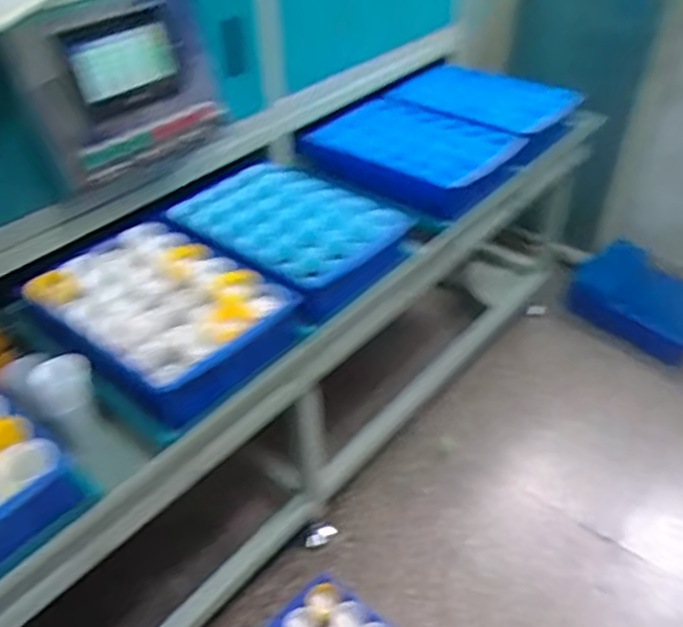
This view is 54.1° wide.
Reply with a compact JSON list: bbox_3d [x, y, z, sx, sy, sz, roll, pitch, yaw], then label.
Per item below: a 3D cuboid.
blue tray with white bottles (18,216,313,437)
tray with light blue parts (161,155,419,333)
[{"bbox_3d":[-0.303,-0.008,1.117,0.296,0.079,0.408,-33,48,-32],"label":"blue tray with white bottles"},{"bbox_3d":[-0.100,-0.173,1.299,0.346,0.071,0.443,-31,47,-30],"label":"tray with light blue parts"}]

